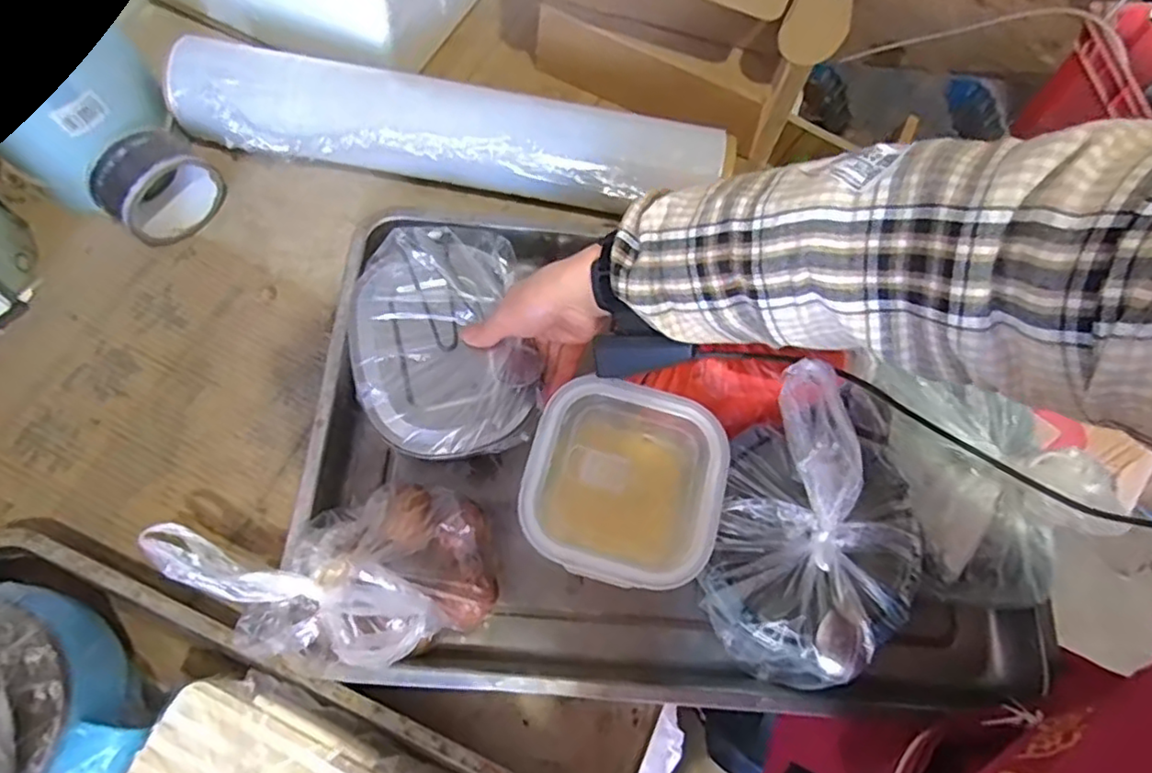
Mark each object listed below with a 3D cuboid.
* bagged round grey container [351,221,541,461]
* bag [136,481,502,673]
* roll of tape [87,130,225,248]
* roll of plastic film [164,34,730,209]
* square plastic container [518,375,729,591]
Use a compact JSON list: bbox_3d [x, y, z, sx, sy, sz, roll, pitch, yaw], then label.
[{"bbox_3d":[-0.102,-0.039,0.524,0.149,0.052,0.189,-9,68,-3],"label":"bagged round grey container"},{"bbox_3d":[-0.148,0.127,0.434,0.176,0.133,0.124,-22,69,-8],"label":"bag"},{"bbox_3d":[-0.380,-0.183,0.585,0.064,0.075,0.097,28,71,12],"label":"roll of tape"},{"bbox_3d":[-0.111,-0.235,0.605,0.503,0.095,0.091,8,68,4],"label":"roll of plastic film"},{"bbox_3d":[0.036,0.067,0.453,0.134,0.048,0.133,13,69,6],"label":"square plastic container"}]

